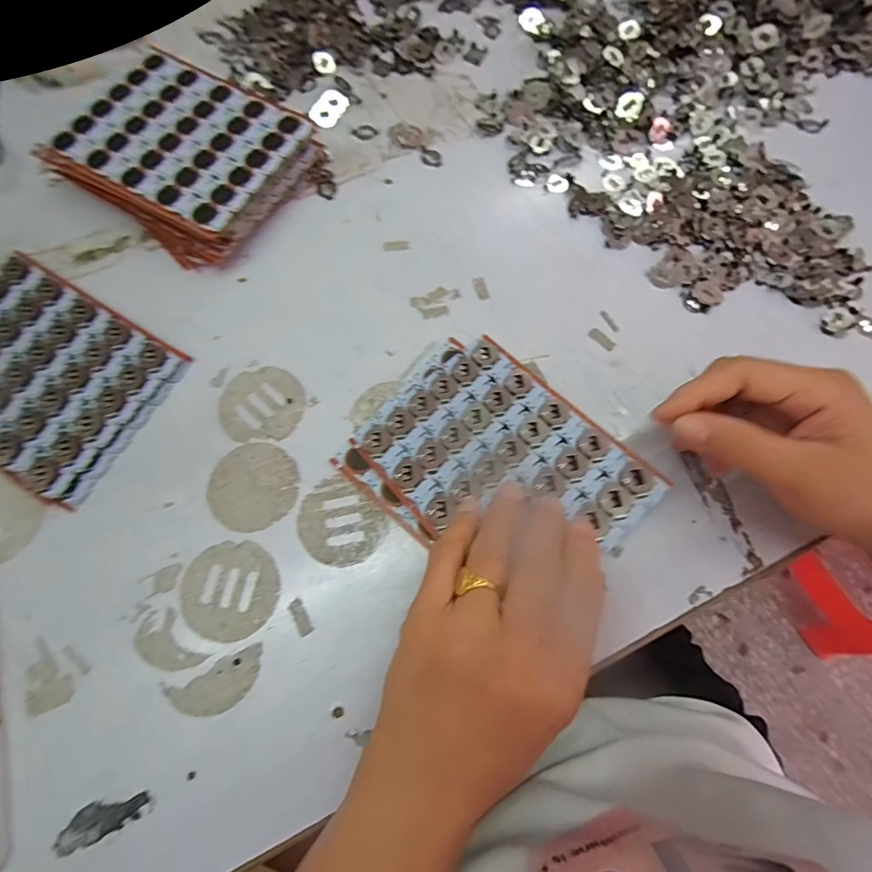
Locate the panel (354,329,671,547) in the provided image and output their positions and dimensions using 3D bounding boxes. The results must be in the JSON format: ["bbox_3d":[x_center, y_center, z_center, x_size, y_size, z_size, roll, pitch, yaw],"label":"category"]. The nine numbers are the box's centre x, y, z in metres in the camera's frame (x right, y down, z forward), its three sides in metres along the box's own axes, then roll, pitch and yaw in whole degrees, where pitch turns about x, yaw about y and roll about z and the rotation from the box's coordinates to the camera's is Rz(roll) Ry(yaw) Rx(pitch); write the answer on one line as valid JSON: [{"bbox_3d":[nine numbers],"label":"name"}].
[{"bbox_3d":[0.038,0.012,0.279,0.112,0.005,0.151,-40,65,-14],"label":"panel"}]

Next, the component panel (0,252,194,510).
[{"bbox_3d":[-0.254,-0.041,0.306,0.150,0.012,0.115,29,73,8],"label":"component panel"}]

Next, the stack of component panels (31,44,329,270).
[{"bbox_3d":[-0.176,-0.197,0.343,0.144,0.041,0.124,30,73,9],"label":"stack of component panels"}]

